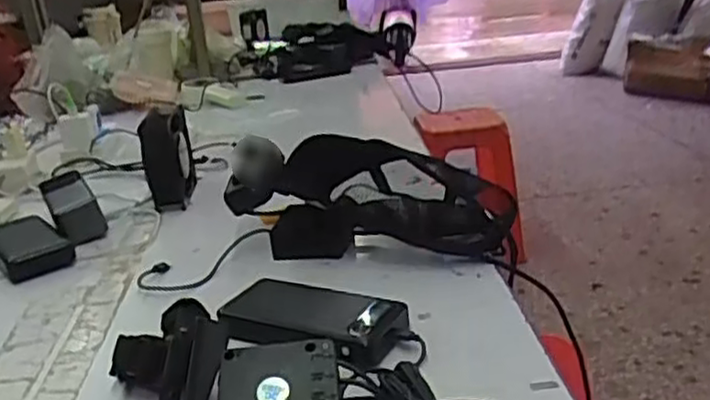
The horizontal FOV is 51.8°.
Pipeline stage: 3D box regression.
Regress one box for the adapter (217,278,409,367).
[{"bbox_3d":[-0.036,0.101,0.619,0.157,0.031,0.076,6,24,29],"label":"adapter"}]

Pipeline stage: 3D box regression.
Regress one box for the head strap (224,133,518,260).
[{"bbox_3d":[0.001,-0.010,0.796,0.331,0.102,0.141,1,21,17],"label":"head strap"}]

